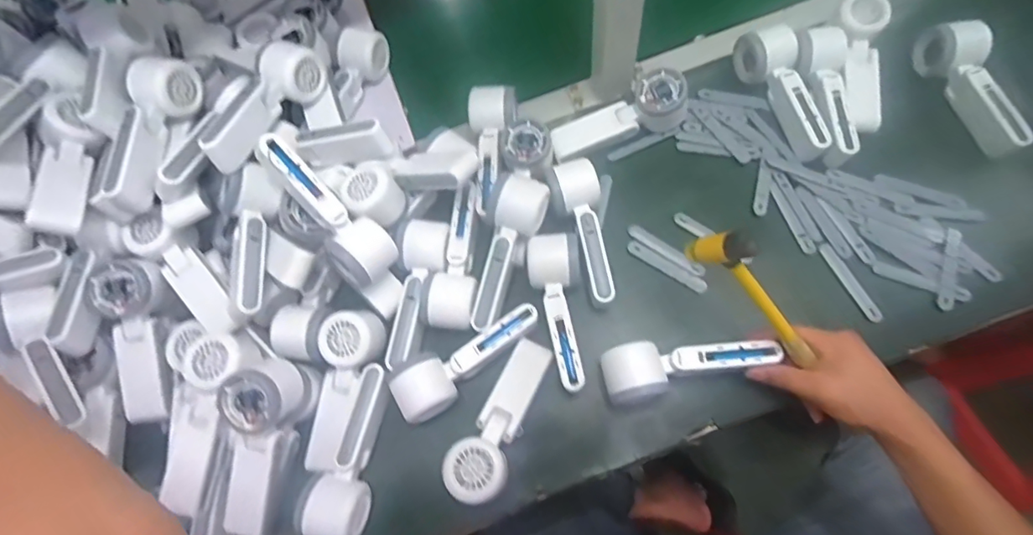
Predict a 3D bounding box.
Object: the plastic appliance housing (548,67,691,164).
[{"bbox_3d":[0.122,-0.177,0.630,0.167,0.053,0.058,-22,73,10],"label":"plastic appliance housing"}]

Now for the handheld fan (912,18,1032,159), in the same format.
[{"bbox_3d":[0.523,-0.205,0.598,0.053,0.048,0.165,-16,71,0],"label":"handheld fan"}]

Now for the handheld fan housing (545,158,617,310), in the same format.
[{"bbox_3d":[0.081,-0.044,0.577,0.055,0.045,0.146,-20,70,-2],"label":"handheld fan housing"}]

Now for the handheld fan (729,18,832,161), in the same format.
[{"bbox_3d":[0.317,-0.207,0.615,0.055,0.050,0.165,-21,71,-2],"label":"handheld fan"}]

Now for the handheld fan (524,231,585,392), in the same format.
[{"bbox_3d":[0.044,0.043,0.553,0.056,0.046,0.166,-6,70,3],"label":"handheld fan"}]

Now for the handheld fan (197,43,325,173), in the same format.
[{"bbox_3d":[-0.272,-0.175,0.553,0.062,0.055,0.161,30,76,14],"label":"handheld fan"}]

